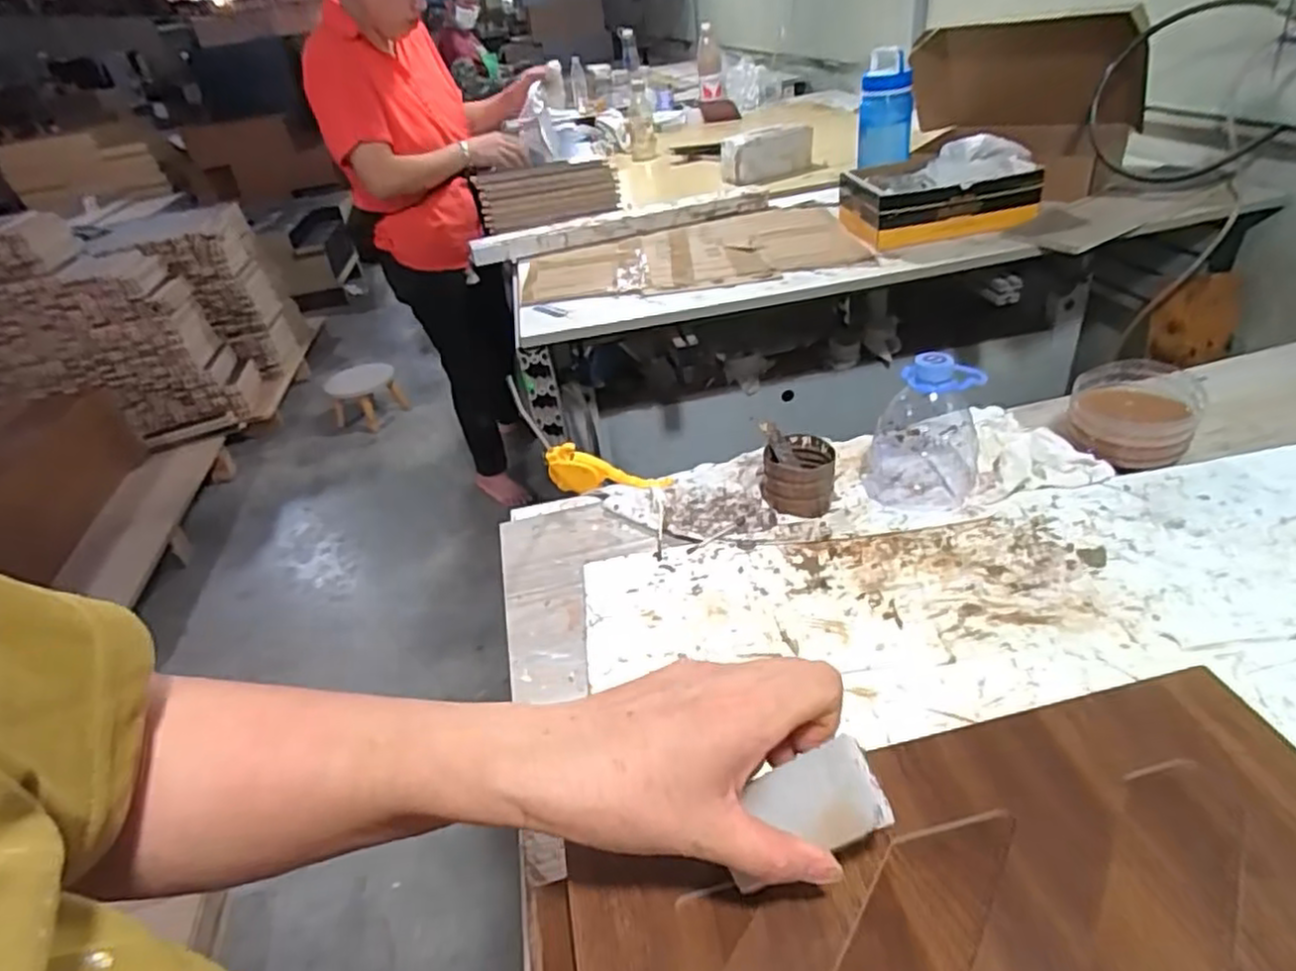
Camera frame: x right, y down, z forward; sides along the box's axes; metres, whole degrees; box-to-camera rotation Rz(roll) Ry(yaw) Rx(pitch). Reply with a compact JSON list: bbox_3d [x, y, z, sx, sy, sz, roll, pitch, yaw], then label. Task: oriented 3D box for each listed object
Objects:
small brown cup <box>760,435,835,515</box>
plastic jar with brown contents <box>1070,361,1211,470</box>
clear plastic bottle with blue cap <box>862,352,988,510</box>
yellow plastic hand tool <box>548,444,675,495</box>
[{"bbox_3d":[0.137,-0.011,0.651,0.063,0.046,0.068,-4,34,3],"label":"small brown cup"},{"bbox_3d":[0.452,-0.071,0.667,0.098,0.054,0.109,17,43,33],"label":"plastic jar with brown contents"},{"bbox_3d":[0.245,-0.048,0.631,0.093,0.128,0.092,10,39,25],"label":"clear plastic bottle with blue cap"},{"bbox_3d":[-0.044,-0.016,0.732,0.130,0.051,0.018,3,36,16],"label":"yellow plastic hand tool"}]

